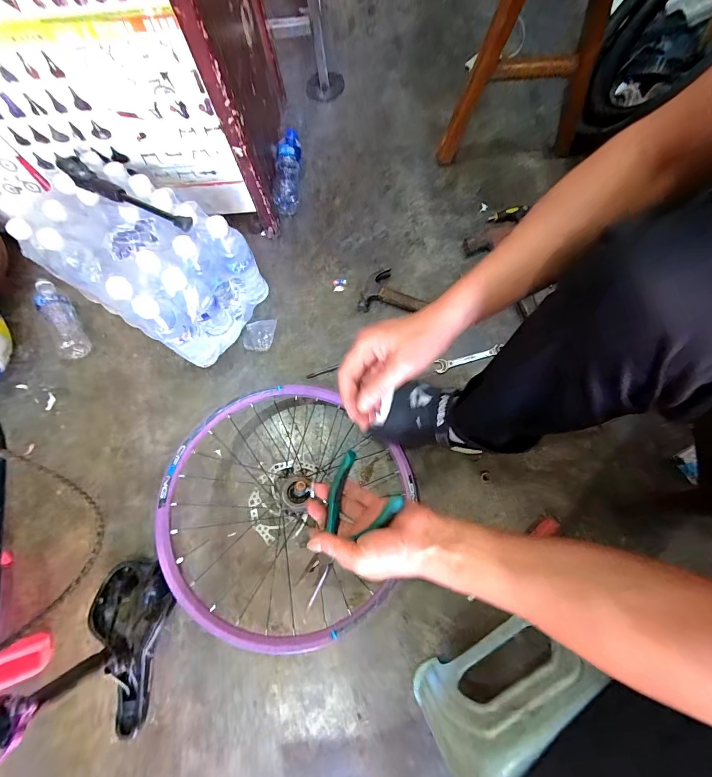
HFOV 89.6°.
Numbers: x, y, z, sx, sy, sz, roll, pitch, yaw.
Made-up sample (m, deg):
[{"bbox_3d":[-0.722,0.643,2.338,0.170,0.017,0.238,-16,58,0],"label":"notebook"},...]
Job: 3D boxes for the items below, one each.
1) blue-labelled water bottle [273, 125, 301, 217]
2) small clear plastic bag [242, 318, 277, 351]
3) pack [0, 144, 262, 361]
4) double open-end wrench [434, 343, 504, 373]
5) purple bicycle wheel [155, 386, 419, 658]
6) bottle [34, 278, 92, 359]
[{"bbox_3d":[-0.166,-0.542,0.878,0.057,0.062,0.236,1,73,3],"label":"blue-labelled water bottle"},{"bbox_3d":[-0.211,-0.118,0.780,0.070,0.026,0.072,6,73,4],"label":"small clear plastic bag"},{"bbox_3d":[-0.403,-0.242,0.713,0.353,0.227,0.221,30,77,10],"label":"pack"},{"bbox_3d":[0.236,-0.063,0.735,0.135,0.004,0.026,-15,96,1],"label":"double open-end wrench"},{"bbox_3d":[-0.116,0.183,0.605,0.401,0.108,0.401,2,71,-6],"label":"purple bicycle wheel"},{"bbox_3d":[-0.644,-0.159,0.787,0.050,0.058,0.211,-33,75,-8],"label":"bottle"}]

